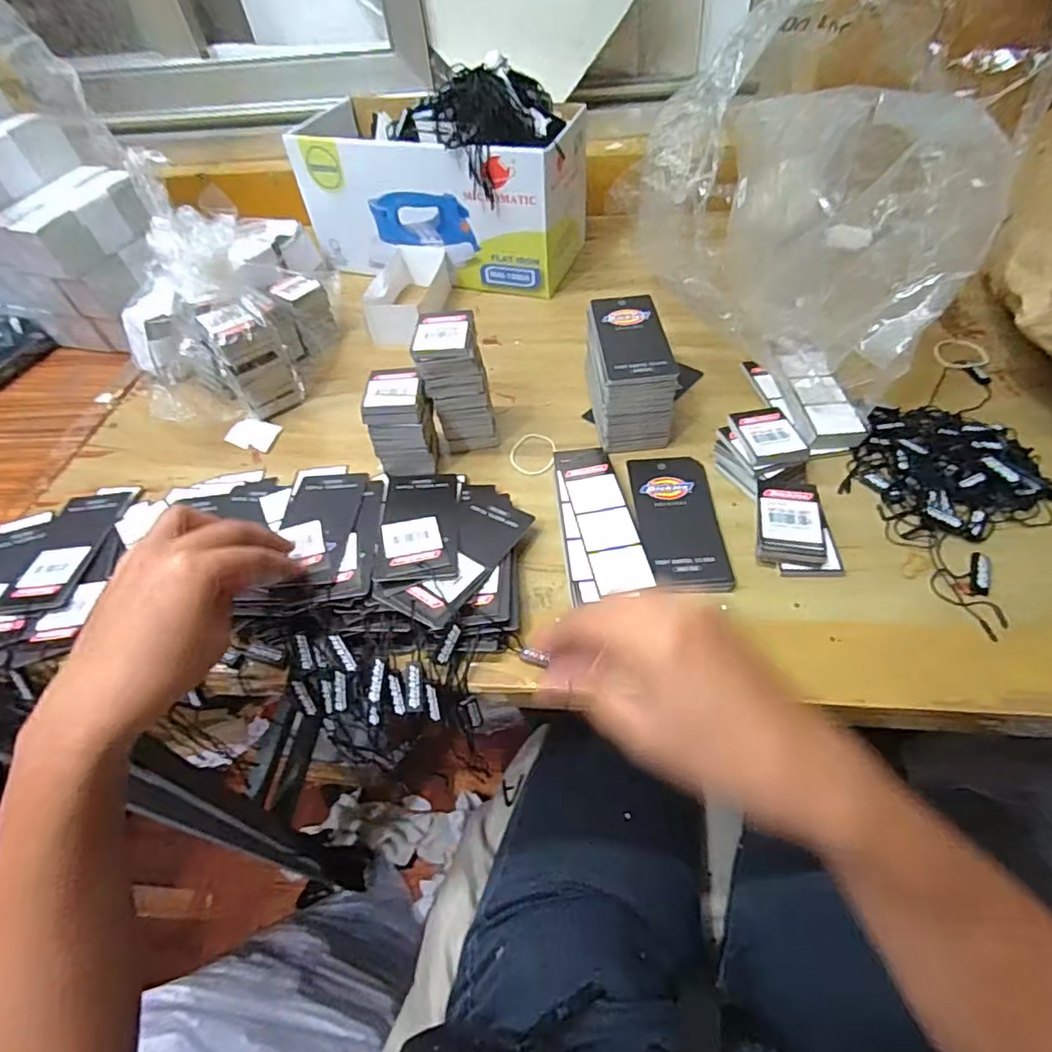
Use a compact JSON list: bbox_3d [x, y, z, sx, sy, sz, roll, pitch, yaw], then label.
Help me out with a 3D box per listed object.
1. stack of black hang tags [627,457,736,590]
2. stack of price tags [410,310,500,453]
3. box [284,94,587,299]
[{"bbox_3d":[0.102,-0.006,0.386,0.055,0.005,0.114,-3,52,4],"label":"stack of black hang tags"},{"bbox_3d":[-0.052,-0.107,0.424,0.044,0.084,0.049,-13,52,-4],"label":"stack of price tags"},{"bbox_3d":[-0.086,-0.342,0.597,0.272,0.128,0.117,13,55,16],"label":"box"}]

